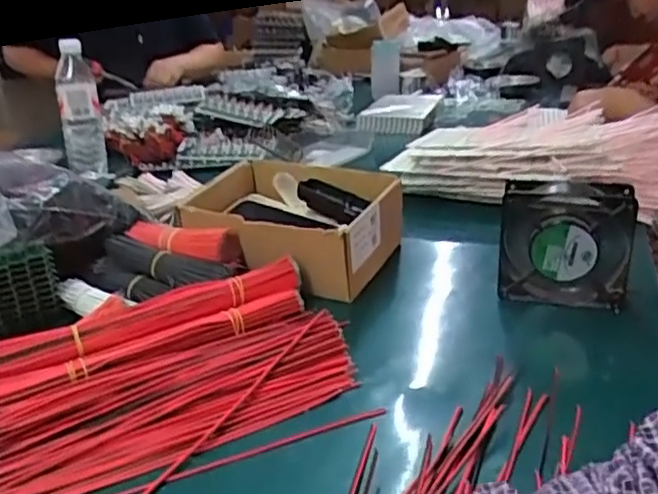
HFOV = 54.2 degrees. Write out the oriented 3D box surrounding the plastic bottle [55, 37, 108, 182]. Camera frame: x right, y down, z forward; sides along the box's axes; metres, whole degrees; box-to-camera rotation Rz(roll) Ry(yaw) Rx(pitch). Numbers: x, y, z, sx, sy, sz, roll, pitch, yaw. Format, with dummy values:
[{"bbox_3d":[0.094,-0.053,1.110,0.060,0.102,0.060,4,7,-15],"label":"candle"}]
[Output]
[{"bbox_3d":[-0.487,-0.261,1.261,0.077,0.262,0.065,-11,-6,-15],"label":"plastic bottle"}]

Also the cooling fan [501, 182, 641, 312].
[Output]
[{"bbox_3d":[0.227,0.001,0.625,0.115,0.127,0.034,4,24,18],"label":"cooling fan"}]

